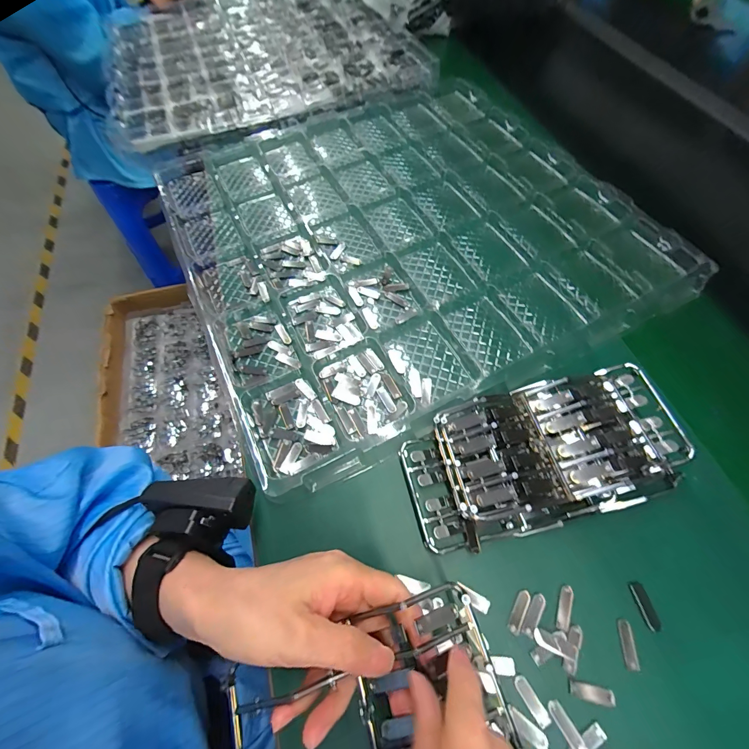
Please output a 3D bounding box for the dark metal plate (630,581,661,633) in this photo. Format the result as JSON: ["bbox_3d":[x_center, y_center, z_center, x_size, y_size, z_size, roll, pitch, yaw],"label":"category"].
[{"bbox_3d":[0.193,0.165,0.242,0.009,0.005,0.029,-12,63,-4],"label":"dark metal plate"}]

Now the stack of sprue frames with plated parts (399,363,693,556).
[{"bbox_3d":[0.131,0.062,0.272,0.210,0.043,0.104,-14,63,-5],"label":"stack of sprue frames with plated parts"}]

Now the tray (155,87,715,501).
[{"bbox_3d":[0.033,-0.187,0.426,0.500,0.025,0.499,-24,64,-11],"label":"tray"}]

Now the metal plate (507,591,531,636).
[{"bbox_3d":[0.104,0.170,0.244,0.008,0.004,0.028,26,66,15],"label":"metal plate"}]

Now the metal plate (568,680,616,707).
[{"bbox_3d":[0.141,0.208,0.221,0.027,0.004,0.008,10,63,7],"label":"metal plate"}]

